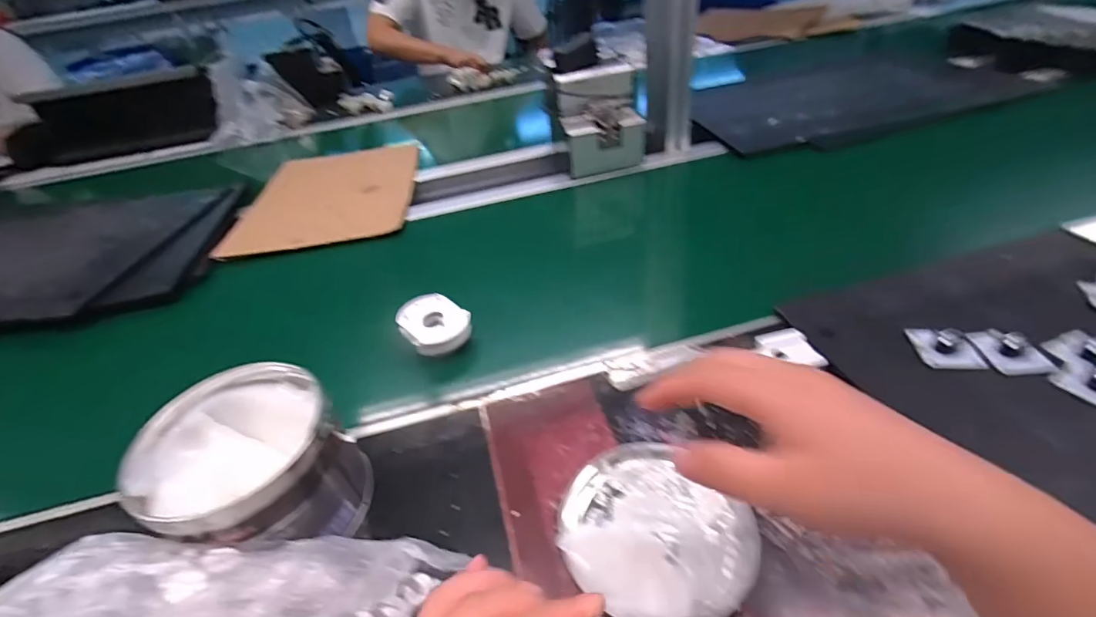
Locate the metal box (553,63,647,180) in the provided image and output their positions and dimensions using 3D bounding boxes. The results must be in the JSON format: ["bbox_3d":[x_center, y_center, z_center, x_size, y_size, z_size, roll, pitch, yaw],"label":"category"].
[{"bbox_3d":[0.085,-0.300,0.800,0.123,0.136,0.084,-12,39,-5],"label":"metal box"}]

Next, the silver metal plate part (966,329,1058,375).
[{"bbox_3d":[0.400,0.032,0.425,0.047,0.018,0.050,-1,40,7],"label":"silver metal plate part"}]

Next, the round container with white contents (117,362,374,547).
[{"bbox_3d":[-0.215,0.123,0.373,0.125,0.097,0.123,-4,40,4],"label":"round container with white contents"}]

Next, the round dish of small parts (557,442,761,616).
[{"bbox_3d":[0.073,0.153,0.350,0.122,0.016,0.130,-4,40,4],"label":"round dish of small parts"}]

